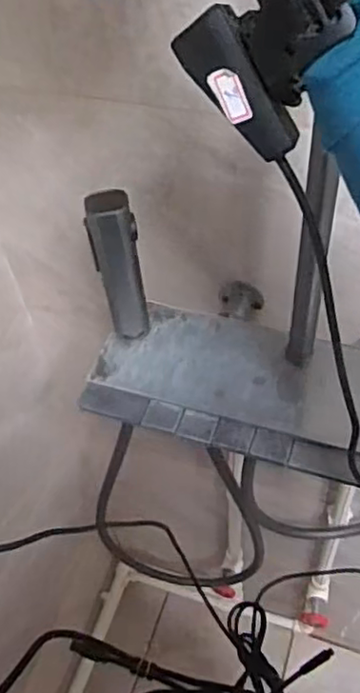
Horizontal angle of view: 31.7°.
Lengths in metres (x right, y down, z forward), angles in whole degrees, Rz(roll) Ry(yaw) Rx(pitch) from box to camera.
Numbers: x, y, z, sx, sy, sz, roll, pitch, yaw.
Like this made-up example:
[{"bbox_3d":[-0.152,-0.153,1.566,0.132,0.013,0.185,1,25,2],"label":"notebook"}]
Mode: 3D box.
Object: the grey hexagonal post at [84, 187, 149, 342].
[{"bbox_3d":[-0.050,-0.062,0.544,0.037,0.153,0.028,-10,51,-2],"label":"grey hexagonal post"}]

